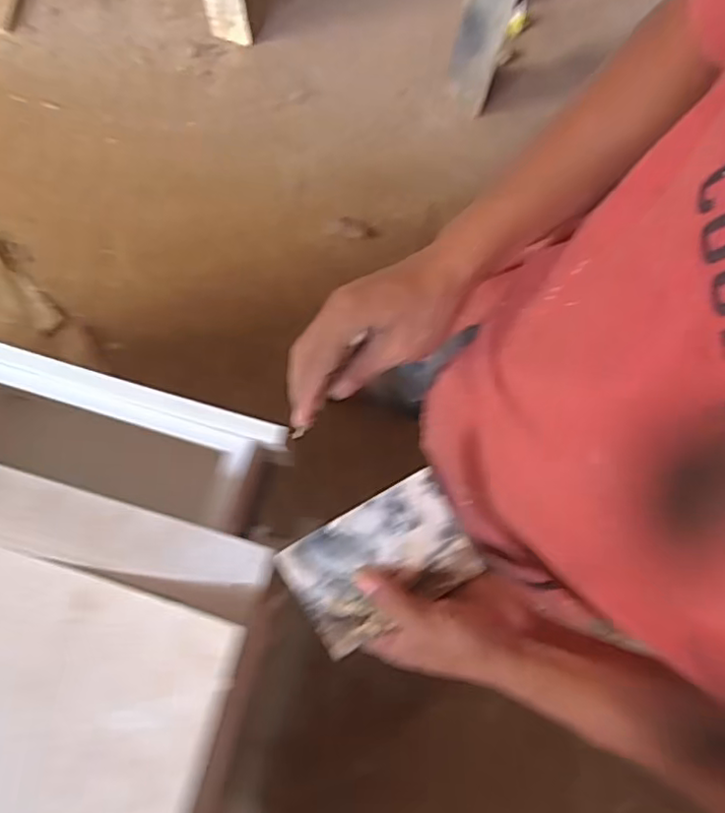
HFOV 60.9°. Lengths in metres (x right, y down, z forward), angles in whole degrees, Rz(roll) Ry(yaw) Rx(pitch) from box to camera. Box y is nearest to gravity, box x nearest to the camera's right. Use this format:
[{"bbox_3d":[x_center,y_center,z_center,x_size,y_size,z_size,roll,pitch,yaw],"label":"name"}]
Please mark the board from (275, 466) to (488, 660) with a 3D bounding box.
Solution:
[{"bbox_3d":[0.013,0.109,0.431,0.123,0.004,0.087,-31,103,-4],"label":"board"}]

